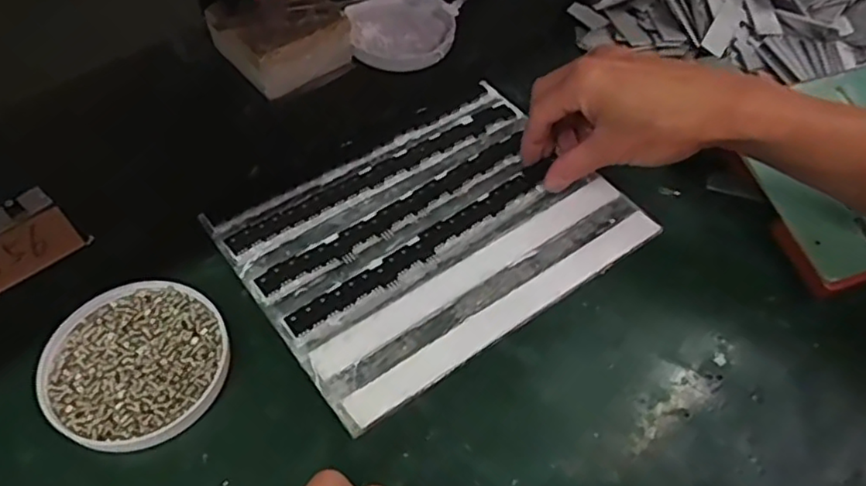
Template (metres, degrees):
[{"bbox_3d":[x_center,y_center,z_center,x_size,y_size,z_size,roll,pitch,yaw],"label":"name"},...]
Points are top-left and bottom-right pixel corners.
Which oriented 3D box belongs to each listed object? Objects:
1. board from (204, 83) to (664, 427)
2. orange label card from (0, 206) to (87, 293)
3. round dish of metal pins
[{"bbox_3d":[0.003,-0.009,0.415,0.239,0.008,0.171,-30,61,-21],"label":"board"},{"bbox_3d":[-0.268,0.004,0.404,0.065,0.004,0.042,-39,65,-25],"label":"orange label card"},{"bbox_3d":[-0.168,0.067,0.354,0.096,0.011,0.098,1,55,-1],"label":"round dish of metal pins"}]

